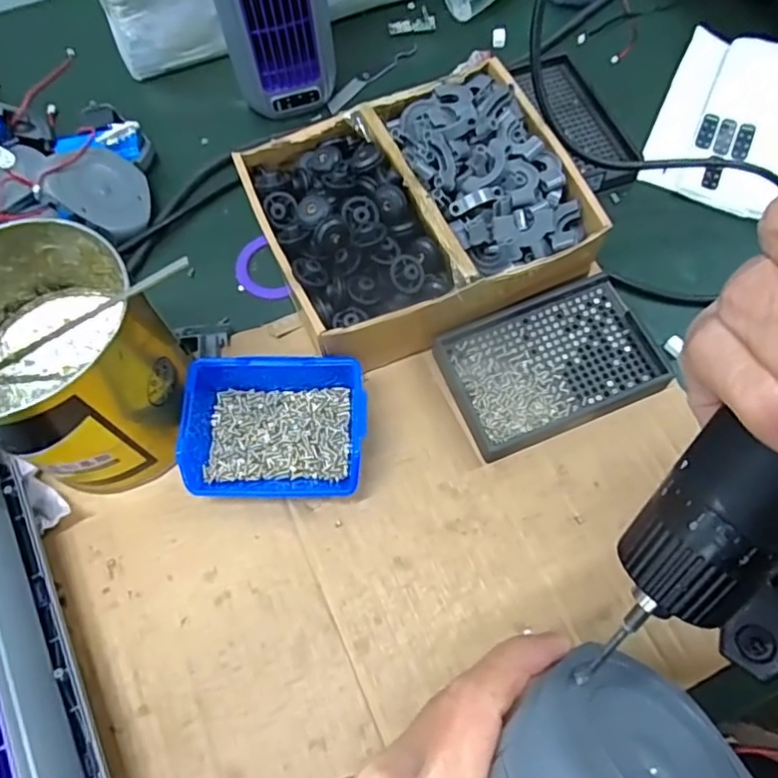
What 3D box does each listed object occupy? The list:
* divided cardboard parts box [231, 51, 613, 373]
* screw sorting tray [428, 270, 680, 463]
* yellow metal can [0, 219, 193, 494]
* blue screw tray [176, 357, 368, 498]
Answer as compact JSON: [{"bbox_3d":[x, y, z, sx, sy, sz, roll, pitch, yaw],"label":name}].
[{"bbox_3d":[0.017,-0.123,0.422,0.203,0.083,0.169,-21,68,-7],"label":"divided cardboard parts box"},{"bbox_3d":[0.111,-0.016,0.412,0.138,0.023,0.095,-21,68,-7],"label":"screw sorting tray"},{"bbox_3d":[-0.195,-0.012,0.361,0.120,0.122,0.130,-1,67,1],"label":"yellow metal can"},{"bbox_3d":[-0.071,0.025,0.379,0.110,0.048,0.086,0,67,2],"label":"blue screw tray"}]

